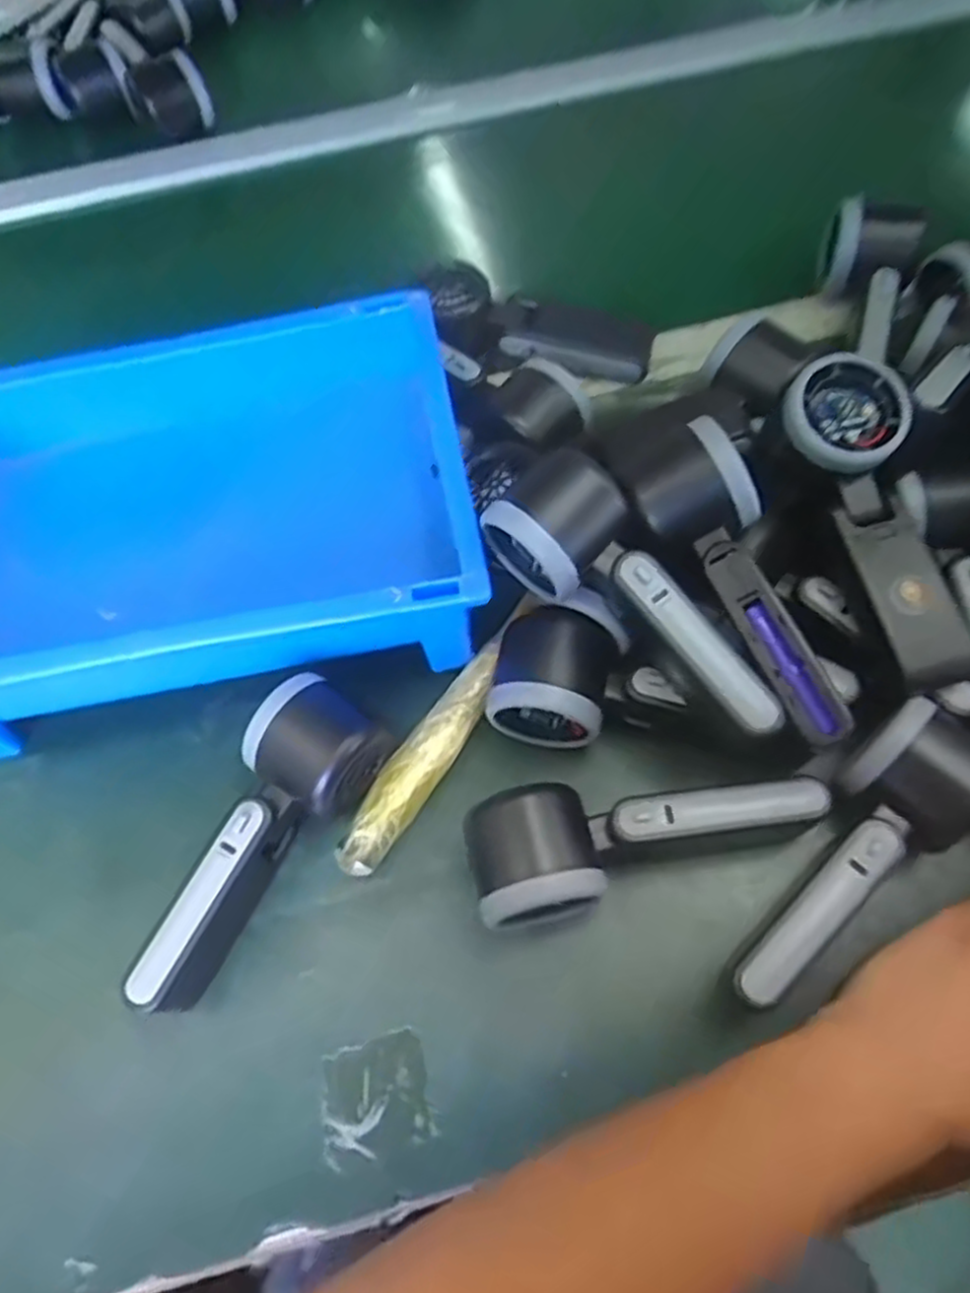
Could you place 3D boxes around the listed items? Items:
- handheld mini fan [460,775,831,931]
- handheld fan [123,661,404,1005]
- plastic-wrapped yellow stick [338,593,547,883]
[{"bbox_3d":[0.074,0.087,0.375,0.163,0.052,0.057,-14,63,-4],"label":"handheld mini fan"},{"bbox_3d":[-0.115,0.093,0.388,0.060,0.046,0.161,30,68,18],"label":"handheld fan"},{"bbox_3d":[-0.021,0.045,0.422,0.026,0.028,0.170,29,68,17],"label":"plastic-wrapped yellow stick"}]

